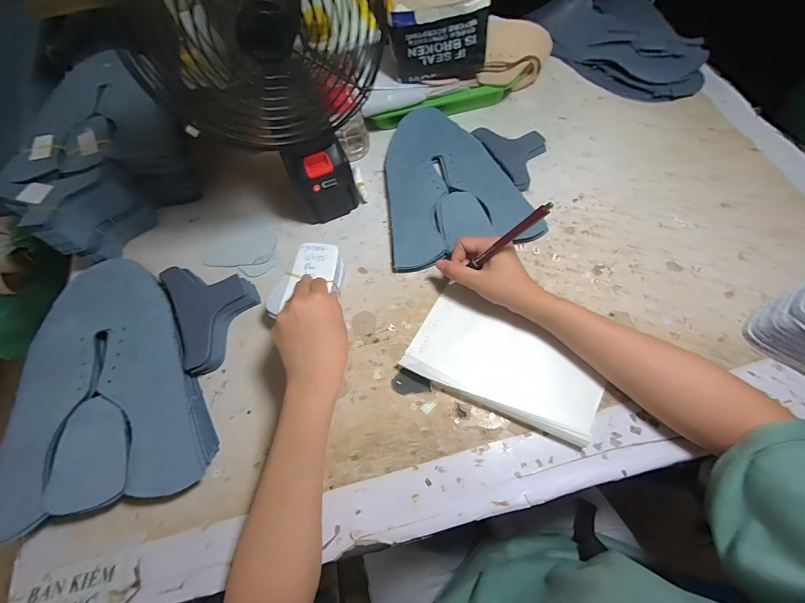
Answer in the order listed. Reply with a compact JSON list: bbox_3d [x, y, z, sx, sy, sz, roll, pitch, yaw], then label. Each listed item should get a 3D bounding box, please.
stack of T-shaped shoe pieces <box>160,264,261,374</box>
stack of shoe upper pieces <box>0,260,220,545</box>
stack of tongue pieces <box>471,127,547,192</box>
[{"bbox_3d":[-0.229,0.007,0.429,0.093,0.031,0.141,-25,67,-11],"label":"stack of T-shaped shoe pieces"},{"bbox_3d":[-0.326,0.077,0.393,0.190,0.035,0.284,-15,66,-6],"label":"stack of shoe upper pieces"},{"bbox_3d":[0.167,-0.220,0.501,0.078,0.014,0.121,-24,67,-11],"label":"stack of tongue pieces"}]

